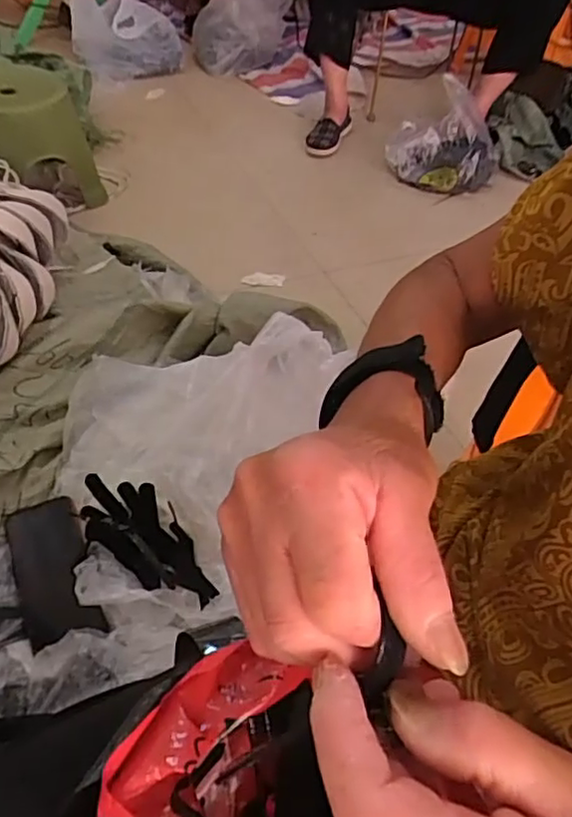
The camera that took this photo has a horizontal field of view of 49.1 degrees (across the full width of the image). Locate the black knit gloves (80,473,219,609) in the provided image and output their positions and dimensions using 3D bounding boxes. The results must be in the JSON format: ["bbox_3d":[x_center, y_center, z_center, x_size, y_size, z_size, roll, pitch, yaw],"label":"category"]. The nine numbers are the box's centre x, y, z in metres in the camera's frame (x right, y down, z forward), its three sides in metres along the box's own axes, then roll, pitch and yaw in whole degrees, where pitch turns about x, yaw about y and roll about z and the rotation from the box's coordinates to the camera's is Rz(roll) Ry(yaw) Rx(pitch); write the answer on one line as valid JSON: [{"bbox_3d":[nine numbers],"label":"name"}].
[{"bbox_3d":[-0.145,0.142,0.663,0.081,0.052,0.177,-31,56,-29],"label":"black knit gloves"}]

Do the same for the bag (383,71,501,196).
[{"bbox_3d":[0.406,-0.677,1.577,0.276,0.214,0.171,13,47,7],"label":"bag"}]

